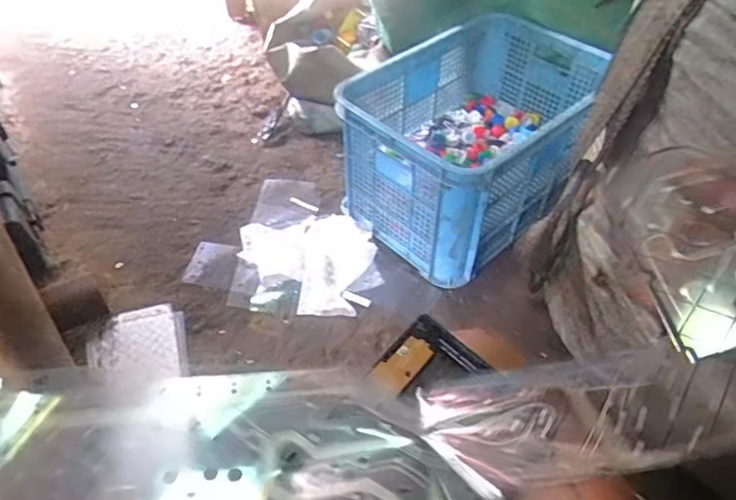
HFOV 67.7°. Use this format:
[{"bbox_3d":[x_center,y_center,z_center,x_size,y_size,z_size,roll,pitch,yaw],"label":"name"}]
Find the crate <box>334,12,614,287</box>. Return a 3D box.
[{"bbox_3d":[0.214,-0.214,1.189,0.505,0.358,0.374,-29,55,-25],"label":"crate"}]

